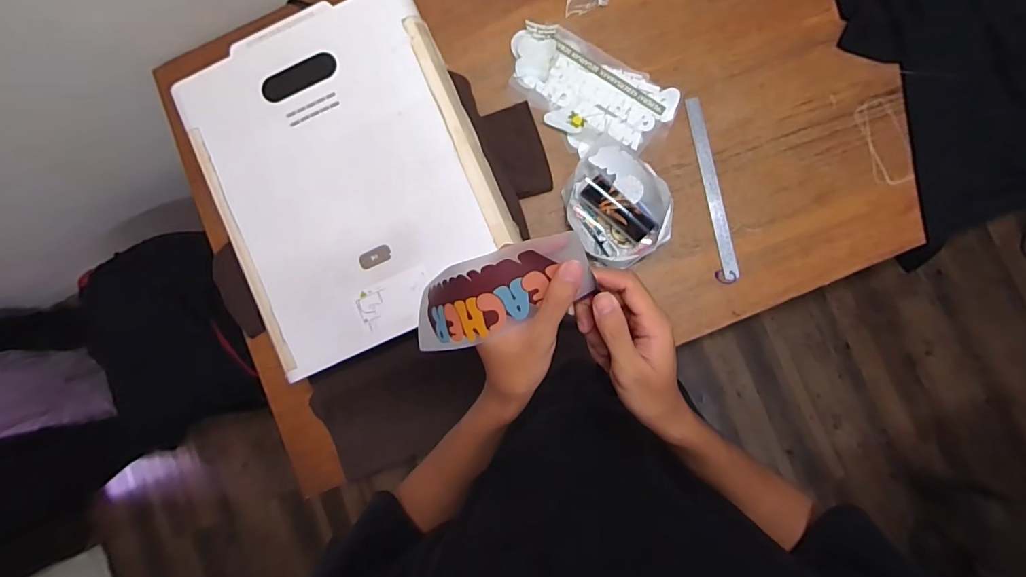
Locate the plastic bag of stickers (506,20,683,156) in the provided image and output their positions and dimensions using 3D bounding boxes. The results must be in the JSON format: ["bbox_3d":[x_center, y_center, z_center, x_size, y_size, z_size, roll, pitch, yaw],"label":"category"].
[{"bbox_3d":[0.133,-0.363,0.830,0.311,0.021,0.177,39,90,5],"label":"plastic bag of stickers"}]

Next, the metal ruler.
[{"bbox_3d":[0.356,-0.179,0.811,0.026,0.008,0.328,-12,88,14],"label":"metal ruler"}]

